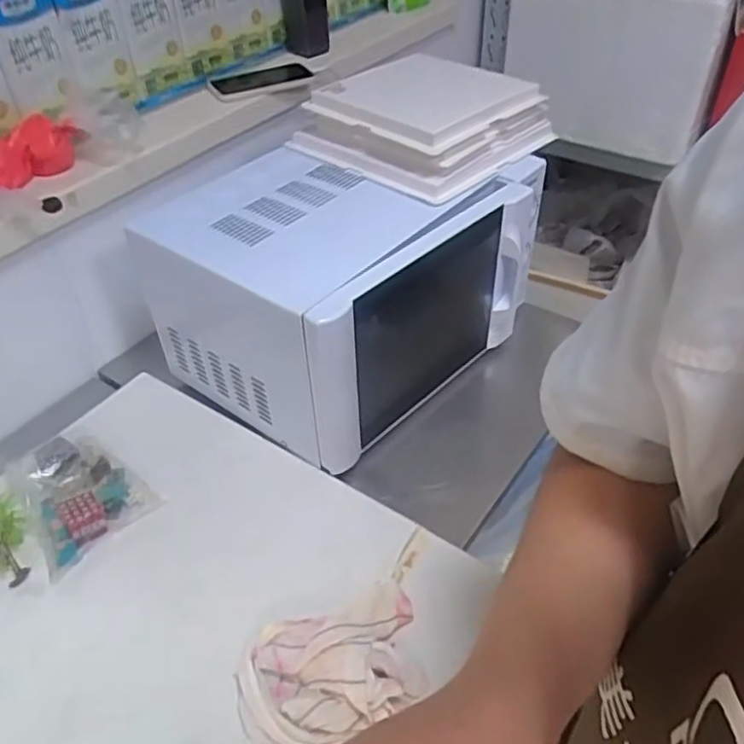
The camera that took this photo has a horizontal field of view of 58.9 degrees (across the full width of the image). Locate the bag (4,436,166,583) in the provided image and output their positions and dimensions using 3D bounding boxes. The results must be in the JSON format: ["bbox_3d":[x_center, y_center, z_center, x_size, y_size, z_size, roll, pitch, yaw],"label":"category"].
[{"bbox_3d":[-0.351,0.139,0.787,0.132,0.042,0.167,-30,48,-26],"label":"bag"}]

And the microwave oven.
[{"bbox_3d":[-0.032,-0.139,0.916,0.460,0.251,0.356,-35,50,-30],"label":"microwave oven"}]

